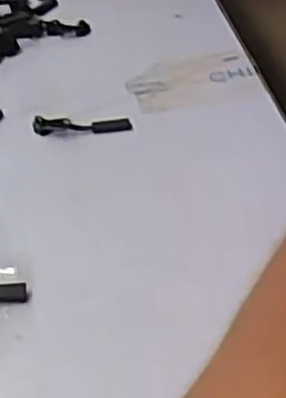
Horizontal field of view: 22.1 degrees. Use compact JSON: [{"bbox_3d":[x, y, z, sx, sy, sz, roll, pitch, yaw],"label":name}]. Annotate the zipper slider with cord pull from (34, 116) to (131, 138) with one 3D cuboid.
[{"bbox_3d":[-0.038,-0.045,0.451,0.061,0.007,0.012,0,40,6],"label":"zipper slider with cord pull"}]

